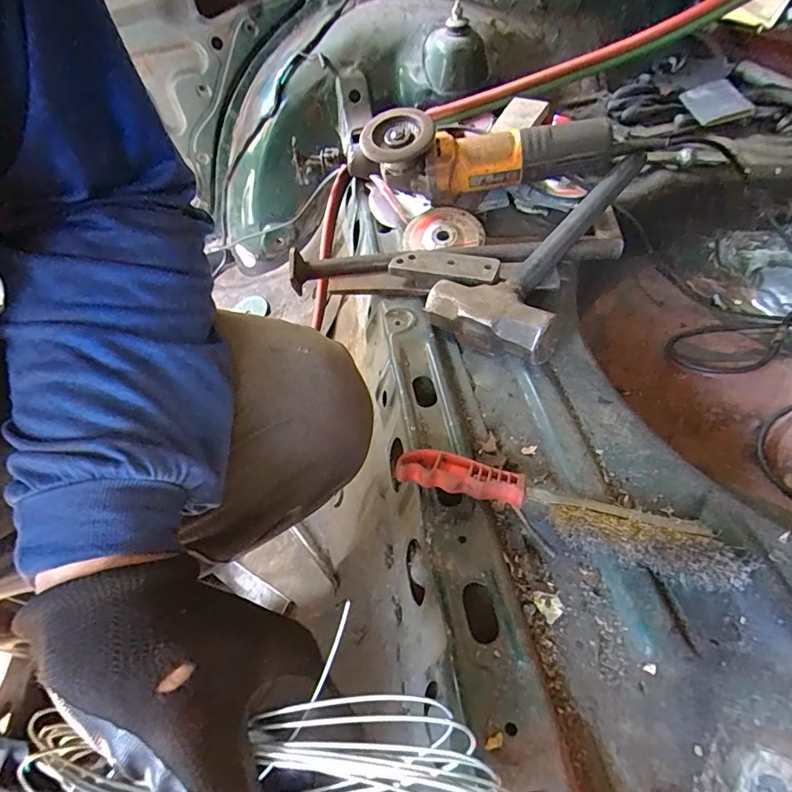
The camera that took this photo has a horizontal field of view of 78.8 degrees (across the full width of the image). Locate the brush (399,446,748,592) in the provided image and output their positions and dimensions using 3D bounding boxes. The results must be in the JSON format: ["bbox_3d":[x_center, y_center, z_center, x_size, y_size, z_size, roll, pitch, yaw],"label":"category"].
[{"bbox_3d":[0.113,0.078,0.340,0.233,0.035,0.049,16,52,18],"label":"brush"}]

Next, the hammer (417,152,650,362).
[{"bbox_3d":[0.157,-0.166,0.523,0.129,0.070,0.321,24,55,24],"label":"hammer"}]

